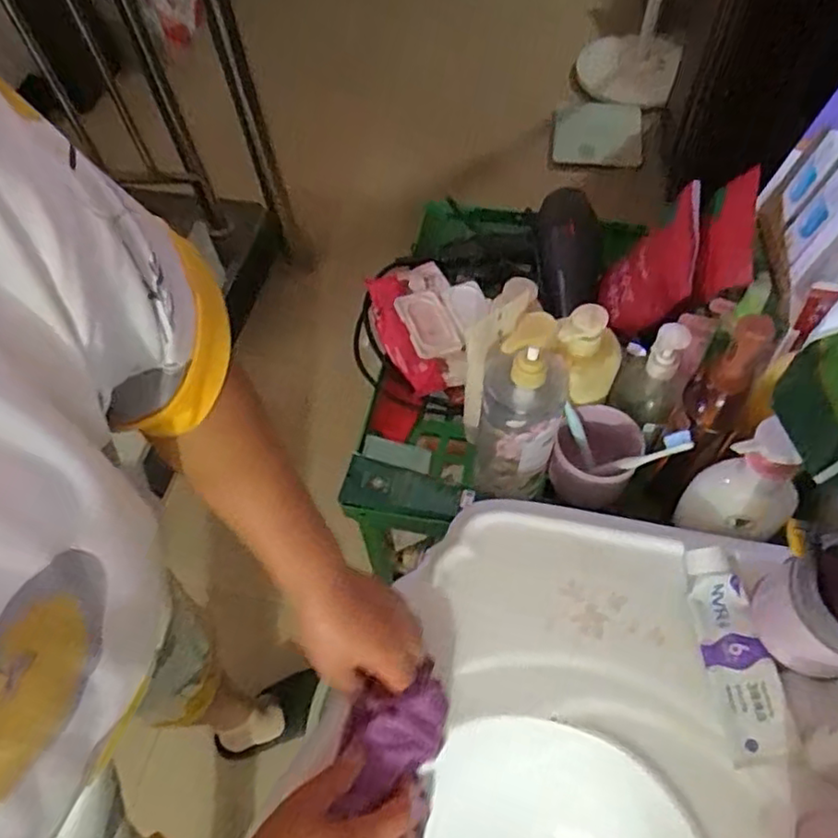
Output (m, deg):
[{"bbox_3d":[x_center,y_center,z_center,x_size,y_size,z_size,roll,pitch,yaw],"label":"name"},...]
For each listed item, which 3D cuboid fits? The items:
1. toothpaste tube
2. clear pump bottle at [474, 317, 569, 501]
[{"bbox_3d":[0.258,0.188,0.525,0.048,0.030,0.159,-8,59,-1],"label":"toothpaste tube"},{"bbox_3d":[0.098,-0.012,0.626,0.083,0.225,0.091,6,59,7],"label":"clear pump bottle"}]

